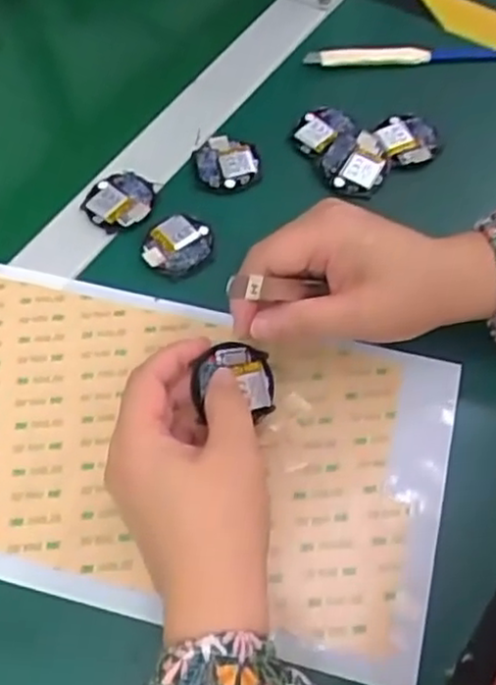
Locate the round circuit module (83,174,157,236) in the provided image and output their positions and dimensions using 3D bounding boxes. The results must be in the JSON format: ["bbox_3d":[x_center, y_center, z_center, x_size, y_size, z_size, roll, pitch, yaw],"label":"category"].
[{"bbox_3d":[-0.079,-0.089,0.458,0.040,0.006,0.043,-1,62,1],"label":"round circuit module"}]

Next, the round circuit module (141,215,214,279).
[{"bbox_3d":[-0.041,-0.059,0.439,0.037,0.004,0.041,31,67,17],"label":"round circuit module"}]

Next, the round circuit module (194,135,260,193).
[{"bbox_3d":[-0.013,-0.118,0.470,0.041,0.009,0.044,-1,62,1],"label":"round circuit module"}]

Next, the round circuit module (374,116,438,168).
[{"bbox_3d":[0.103,-0.132,0.473,0.041,0.010,0.040,-1,62,1],"label":"round circuit module"}]

